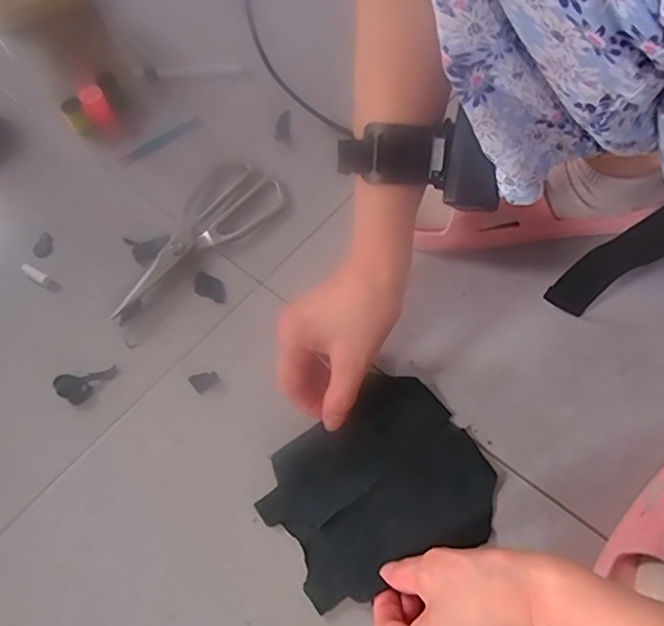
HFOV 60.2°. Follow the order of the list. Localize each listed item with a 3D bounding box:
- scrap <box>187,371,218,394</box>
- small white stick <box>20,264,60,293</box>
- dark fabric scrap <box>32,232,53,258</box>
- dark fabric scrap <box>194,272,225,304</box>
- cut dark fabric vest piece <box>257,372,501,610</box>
[{"bbox_3d":[-0.101,0.052,0.449,0.020,0.004,0.016,-37,66,-17],"label":"scrap"},{"bbox_3d":[-0.258,-0.032,0.505,0.043,0.004,0.009,31,66,18],"label":"small white stick"},{"bbox_3d":[-0.267,-0.063,0.528,0.017,0.004,0.030,-14,61,-5],"label":"dark fabric scrap"},{"bbox_3d":[-0.105,-0.022,0.495,0.032,0.004,0.020,23,69,5],"label":"dark fabric scrap"},{"bbox_3d":[0.031,0.119,0.398,0.148,0.017,0.122,-31,64,-14],"label":"cut dark fabric vest piece"}]

